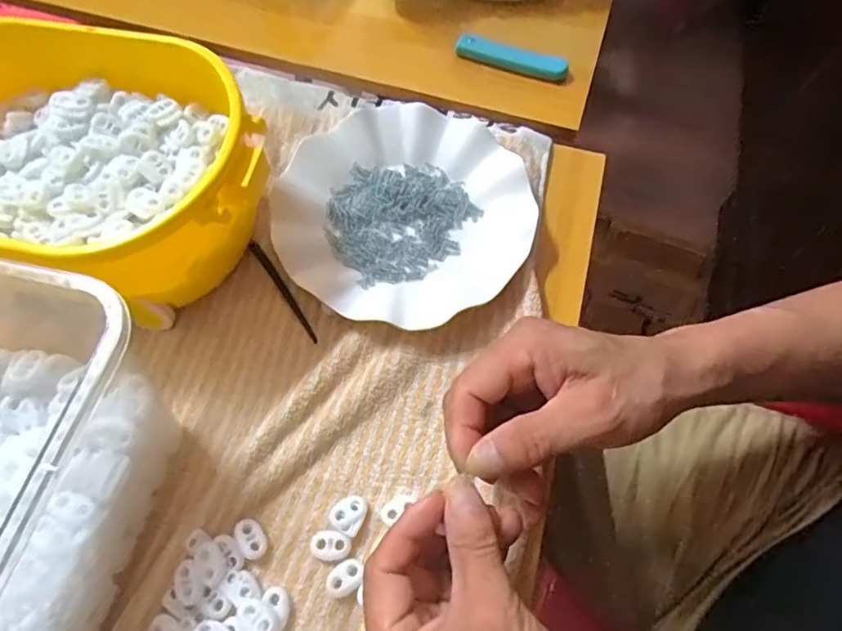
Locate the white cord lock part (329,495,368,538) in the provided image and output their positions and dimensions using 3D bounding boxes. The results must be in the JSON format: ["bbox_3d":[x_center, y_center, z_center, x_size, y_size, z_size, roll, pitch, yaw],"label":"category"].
[{"bbox_3d":[-0.041,0.114,0.324,0.019,0.007,0.021,23,65,11],"label":"white cord lock part"}]

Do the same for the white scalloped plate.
[{"bbox_3d":[-0.011,-0.075,0.409,0.174,0.027,0.181,0,63,-1],"label":"white scalloped plate"}]

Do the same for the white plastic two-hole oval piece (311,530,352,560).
[{"bbox_3d":[-0.051,0.129,0.316,0.023,0.006,0.015,7,63,3],"label":"white plastic two-hole oval piece"}]

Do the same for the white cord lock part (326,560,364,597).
[{"bbox_3d":[-0.042,0.145,0.310,0.021,0.007,0.015,-24,66,-12],"label":"white cord lock part"}]

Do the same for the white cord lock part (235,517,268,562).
[{"bbox_3d":[-0.095,0.125,0.315,0.014,0.004,0.023,-26,70,-34],"label":"white cord lock part"}]

